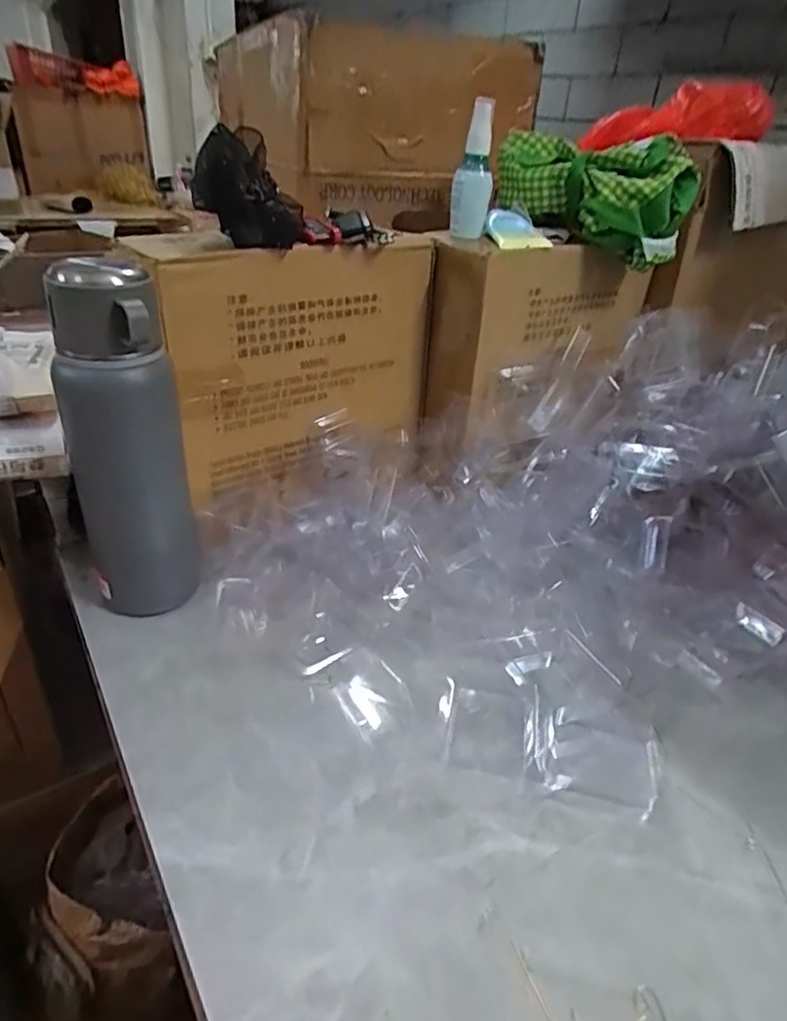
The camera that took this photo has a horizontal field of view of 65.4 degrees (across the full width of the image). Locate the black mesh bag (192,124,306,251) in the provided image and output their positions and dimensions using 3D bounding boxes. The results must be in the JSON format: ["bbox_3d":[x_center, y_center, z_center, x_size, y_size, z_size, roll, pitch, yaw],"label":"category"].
[{"bbox_3d":[-0.123,-0.272,0.519,0.087,0.081,0.087,-4,32,-13],"label":"black mesh bag"}]

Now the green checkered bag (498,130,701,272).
[{"bbox_3d":[0.201,-0.330,0.644,0.103,0.100,0.197,-16,37,-30],"label":"green checkered bag"}]

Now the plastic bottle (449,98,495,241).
[{"bbox_3d":[0.080,-0.339,0.614,0.038,0.119,0.029,7,31,4],"label":"plastic bottle"}]

